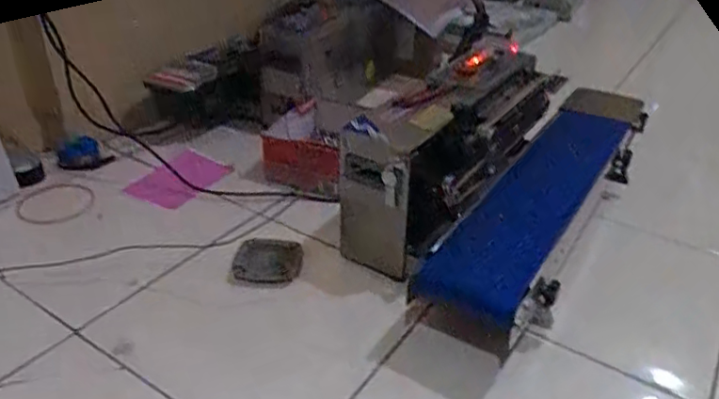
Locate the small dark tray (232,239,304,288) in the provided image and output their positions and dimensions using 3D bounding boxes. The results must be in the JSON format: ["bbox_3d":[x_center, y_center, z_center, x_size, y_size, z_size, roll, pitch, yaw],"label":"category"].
[{"bbox_3d":[-0.156,0.111,1.021,0.115,0.083,0.029,8,-6,-18],"label":"small dark tray"}]

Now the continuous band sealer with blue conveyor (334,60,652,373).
[{"bbox_3d":[0.256,-0.025,1.084,0.383,0.308,0.691,23,36,29],"label":"continuous band sealer with blue conveyor"}]

